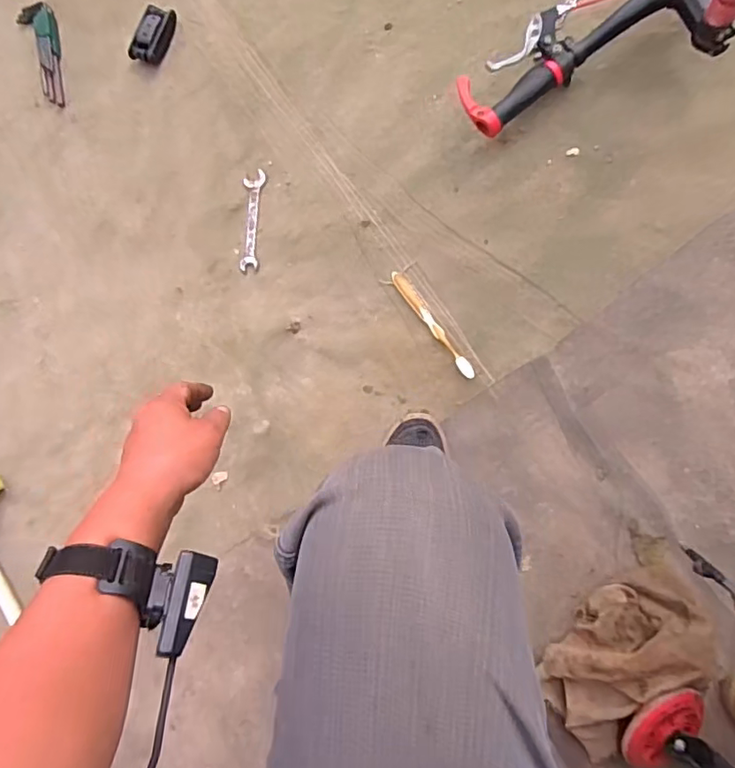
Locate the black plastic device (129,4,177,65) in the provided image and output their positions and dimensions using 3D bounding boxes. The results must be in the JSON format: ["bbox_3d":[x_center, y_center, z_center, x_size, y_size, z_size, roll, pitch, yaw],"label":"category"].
[{"bbox_3d":[-0.328,-0.536,0.849,0.054,0.038,0.084,18,92,12],"label":"black plastic device"}]

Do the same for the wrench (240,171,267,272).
[{"bbox_3d":[-0.171,-0.242,0.817,0.029,0.006,0.149,3,87,8],"label":"wrench"}]

